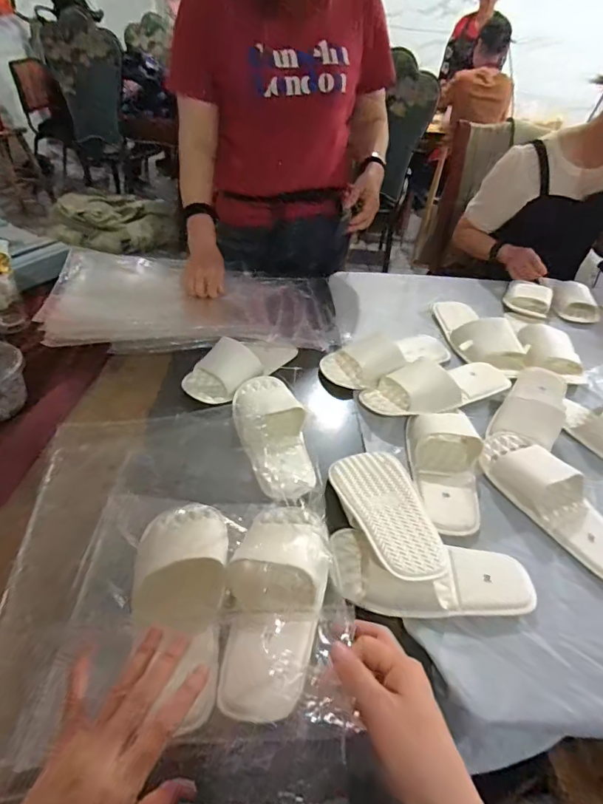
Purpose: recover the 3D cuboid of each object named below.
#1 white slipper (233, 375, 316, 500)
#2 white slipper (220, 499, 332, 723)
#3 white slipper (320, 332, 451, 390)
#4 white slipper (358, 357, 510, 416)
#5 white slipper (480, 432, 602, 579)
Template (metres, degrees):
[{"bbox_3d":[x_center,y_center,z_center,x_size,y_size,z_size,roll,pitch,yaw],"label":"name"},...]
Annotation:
[{"bbox_3d":[-0.045,0.036,0.658,0.098,0.052,0.250,-5,42,-13],"label":"white slipper"},{"bbox_3d":[-0.024,0.188,0.450,0.096,0.051,0.225,8,39,1],"label":"white slipper"},{"bbox_3d":[0.163,-0.100,0.829,0.259,0.054,0.119,-19,47,-26],"label":"white slipper"},{"bbox_3d":[0.236,-0.029,0.754,0.265,0.051,0.102,-8,43,-16],"label":"white slipper"},{"bbox_3d":[0.353,0.122,0.594,0.110,0.057,0.237,-24,49,-31],"label":"white slipper"}]

